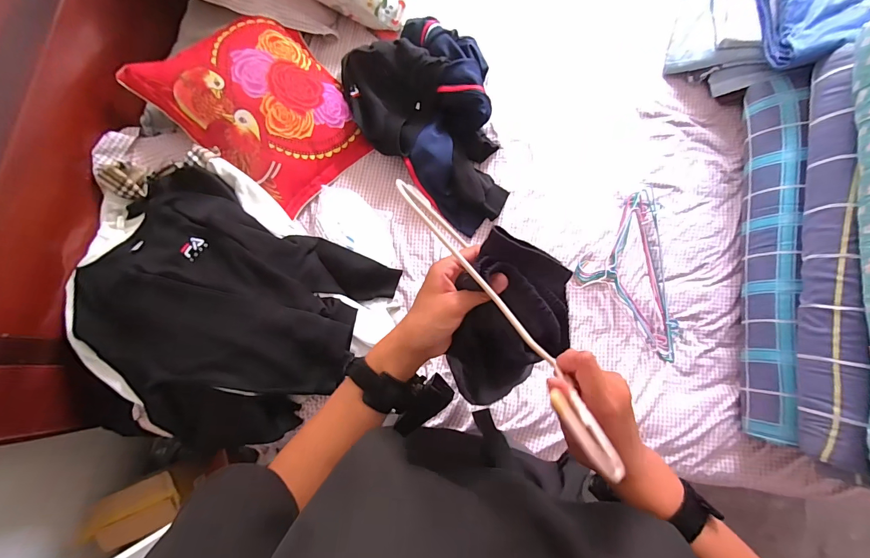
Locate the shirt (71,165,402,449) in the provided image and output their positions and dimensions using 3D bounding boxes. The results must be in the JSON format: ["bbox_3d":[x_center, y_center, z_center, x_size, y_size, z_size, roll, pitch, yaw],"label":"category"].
[{"bbox_3d":[-0.483,0.075,0.853,0.565,0.180,0.526,27,80,6],"label":"shirt"}]

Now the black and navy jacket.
[{"bbox_3d":[0.022,-0.419,0.988,0.378,0.179,0.558,-33,80,-9],"label":"black and navy jacket"}]

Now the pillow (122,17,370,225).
[{"bbox_3d":[-0.398,-0.436,0.934,0.433,0.097,0.403,46,67,-15],"label":"pillow"}]

